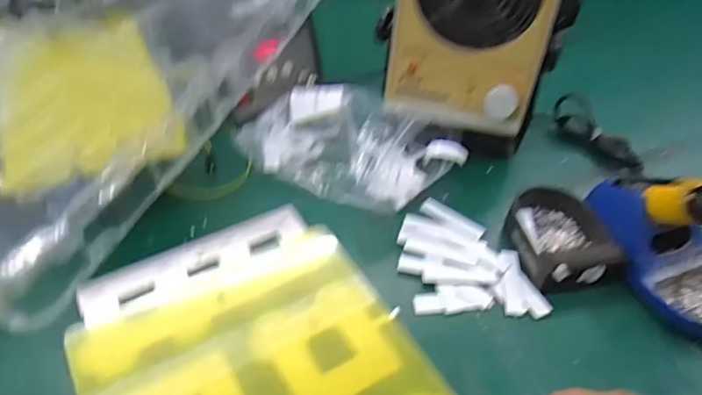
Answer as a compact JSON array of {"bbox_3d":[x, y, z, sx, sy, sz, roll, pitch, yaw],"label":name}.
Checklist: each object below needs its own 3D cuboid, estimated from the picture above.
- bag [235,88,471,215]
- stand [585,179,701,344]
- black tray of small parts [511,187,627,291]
[{"bbox_3d":[-0.002,-0.055,0.533,0.229,0.061,0.118,7,45,4],"label":"bag"},{"bbox_3d":[0.265,0.037,0.435,0.082,0.083,0.151,-28,52,-27],"label":"stand"},{"bbox_3d":[0.184,0.032,0.467,0.079,0.032,0.106,-9,46,-12],"label":"black tray of small parts"}]

